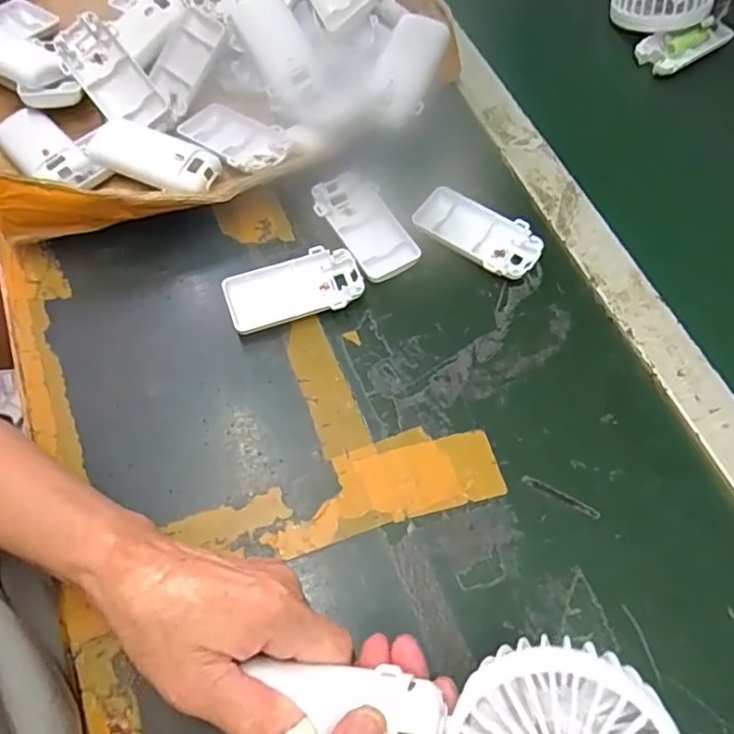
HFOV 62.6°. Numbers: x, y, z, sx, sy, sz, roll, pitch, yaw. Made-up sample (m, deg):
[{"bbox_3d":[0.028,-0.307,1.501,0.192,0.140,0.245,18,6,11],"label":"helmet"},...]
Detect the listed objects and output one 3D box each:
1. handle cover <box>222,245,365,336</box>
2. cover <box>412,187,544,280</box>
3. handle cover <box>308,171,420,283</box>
[{"bbox_3d":[-0.051,-0.055,0.430,0.095,0.013,0.048,-18,65,-10],"label":"handle cover"},{"bbox_3d":[0.085,-0.102,0.459,0.092,0.019,0.049,36,68,15],"label":"cover"},{"bbox_3d":[-0.001,-0.106,0.454,0.047,0.019,0.089,-32,68,-16],"label":"handle cover"}]

